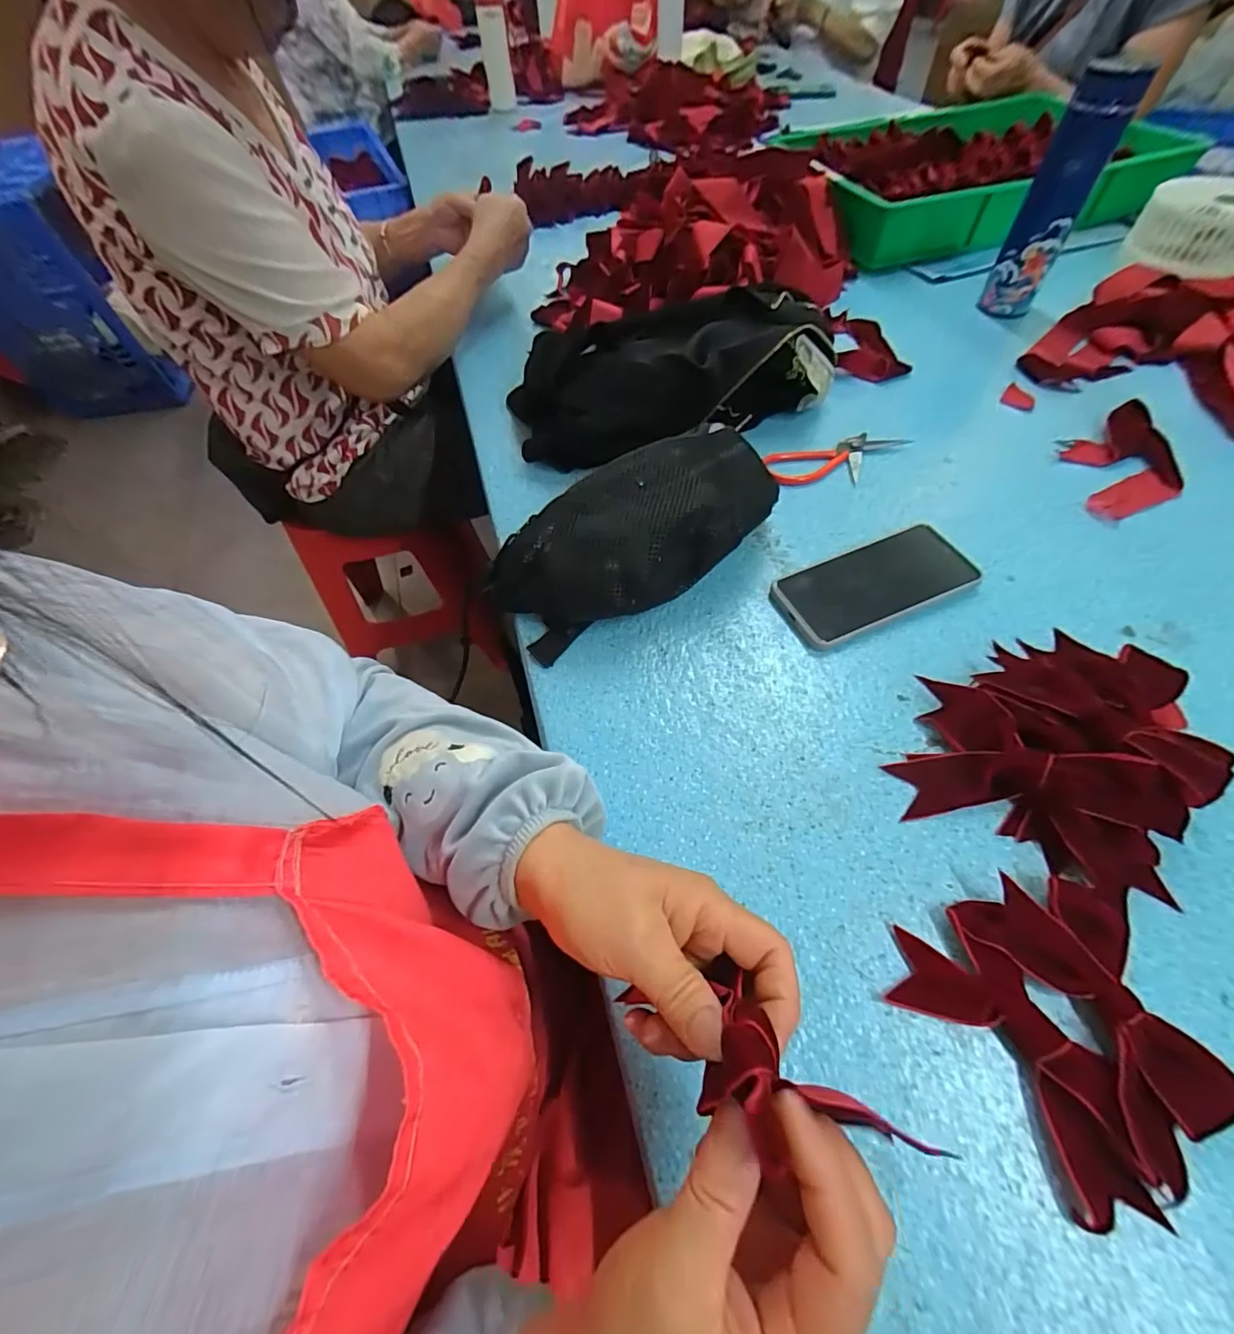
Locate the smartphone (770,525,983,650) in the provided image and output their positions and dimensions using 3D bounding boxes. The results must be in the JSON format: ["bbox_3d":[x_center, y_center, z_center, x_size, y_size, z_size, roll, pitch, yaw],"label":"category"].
[{"bbox_3d":[0.221,-0.071,0.454,0.162,0.018,0.078,-20,58,-9],"label":"smartphone"}]

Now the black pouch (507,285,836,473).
[{"bbox_3d":[0.060,-0.318,0.579,0.359,0.095,0.181,-7,57,-1],"label":"black pouch"}]

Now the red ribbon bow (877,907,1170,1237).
[{"bbox_3d":[0.205,0.202,0.275,0.076,0.017,0.136,-16,58,-6],"label":"red ribbon bow"}]

